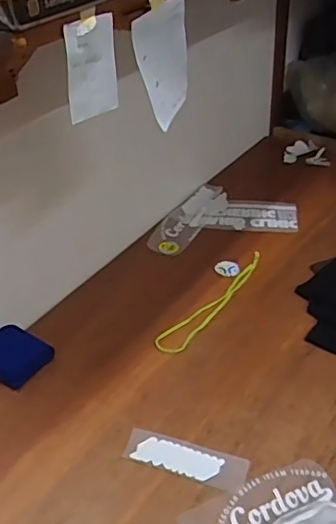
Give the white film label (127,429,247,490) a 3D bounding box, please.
[{"bbox_3d":[0.029,0.317,0.897,0.198,0.007,0.060,11,46,17],"label":"white film label"}]

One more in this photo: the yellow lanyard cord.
[{"bbox_3d":[0.105,0.078,1.199,0.059,0.006,0.373,25,46,31],"label":"yellow lanyard cord"}]

